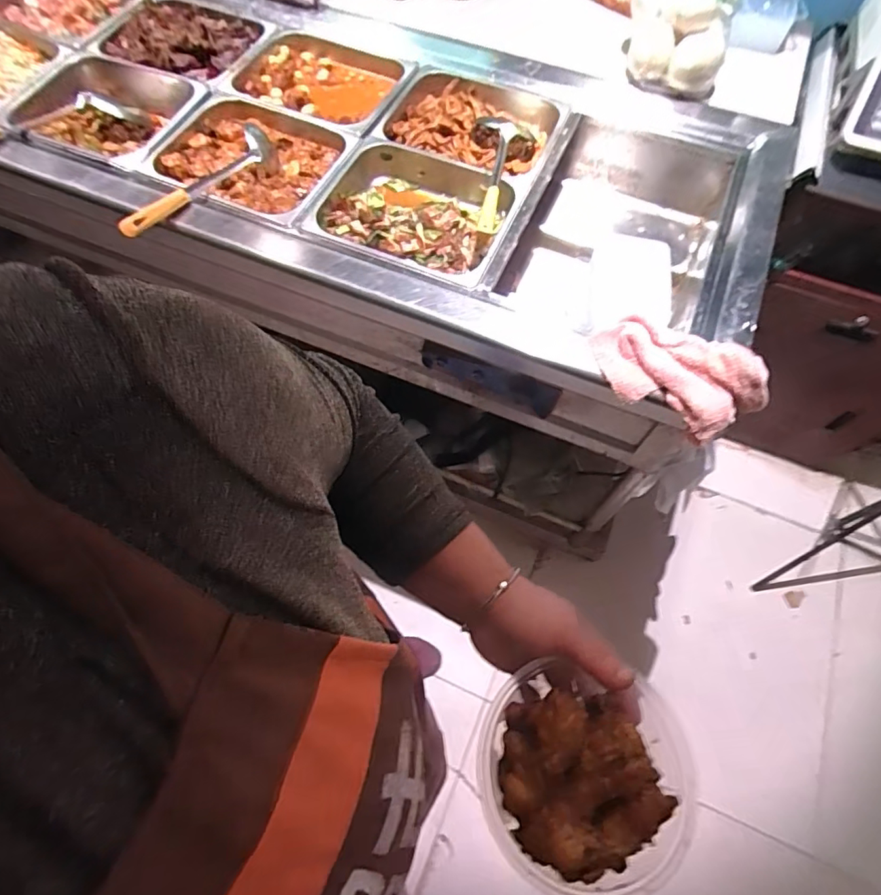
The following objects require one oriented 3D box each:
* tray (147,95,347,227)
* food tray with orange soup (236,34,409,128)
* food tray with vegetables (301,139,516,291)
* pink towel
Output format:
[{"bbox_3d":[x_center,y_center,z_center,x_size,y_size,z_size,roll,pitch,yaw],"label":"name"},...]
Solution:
[{"bbox_3d":[-0.352,-0.518,0.936,0.324,0.076,0.240,20,68,10],"label":"tray"},{"bbox_3d":[-0.228,-0.736,1.028,0.280,0.073,0.244,24,68,11],"label":"food tray with orange soup"},{"bbox_3d":[-0.043,-0.404,0.901,0.318,0.071,0.274,19,67,9],"label":"food tray with vegetables"},{"bbox_3d":[0.322,-0.099,0.705,0.231,0.064,0.140,18,67,9],"label":"pink towel"}]

